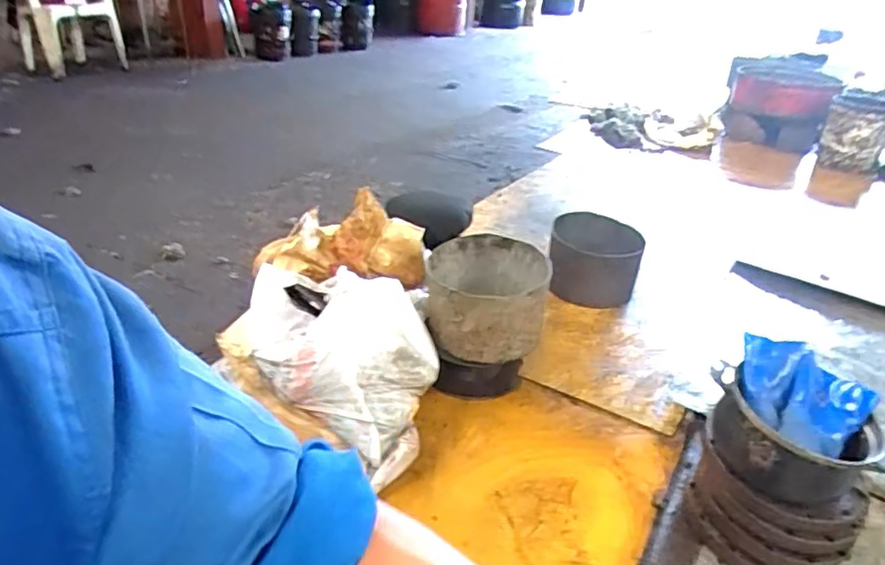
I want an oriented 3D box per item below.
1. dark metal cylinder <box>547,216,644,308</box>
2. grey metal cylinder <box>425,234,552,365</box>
[{"bbox_3d":[0.435,-0.061,1.763,0.250,0.206,0.203,11,30,11],"label":"dark metal cylinder"},{"bbox_3d":[0.098,0.039,1.422,0.276,0.197,0.258,5,29,0],"label":"grey metal cylinder"}]

